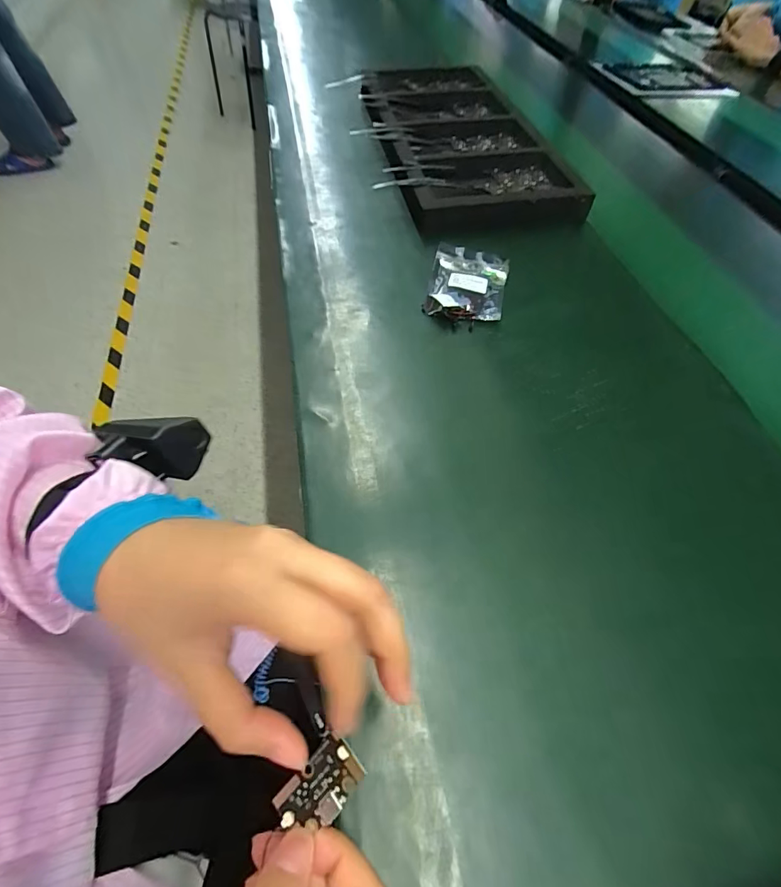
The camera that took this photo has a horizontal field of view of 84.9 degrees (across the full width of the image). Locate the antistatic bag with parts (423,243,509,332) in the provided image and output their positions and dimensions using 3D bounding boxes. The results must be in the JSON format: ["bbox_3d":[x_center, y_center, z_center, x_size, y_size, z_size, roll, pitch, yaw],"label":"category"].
[{"bbox_3d":[0.083,-0.175,0.457,0.080,0.015,0.124,13,55,7],"label":"antistatic bag with parts"}]

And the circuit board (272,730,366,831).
[{"bbox_3d":[-0.028,0.137,0.169,0.035,0.004,0.022,-45,61,-9],"label":"circuit board"}]

